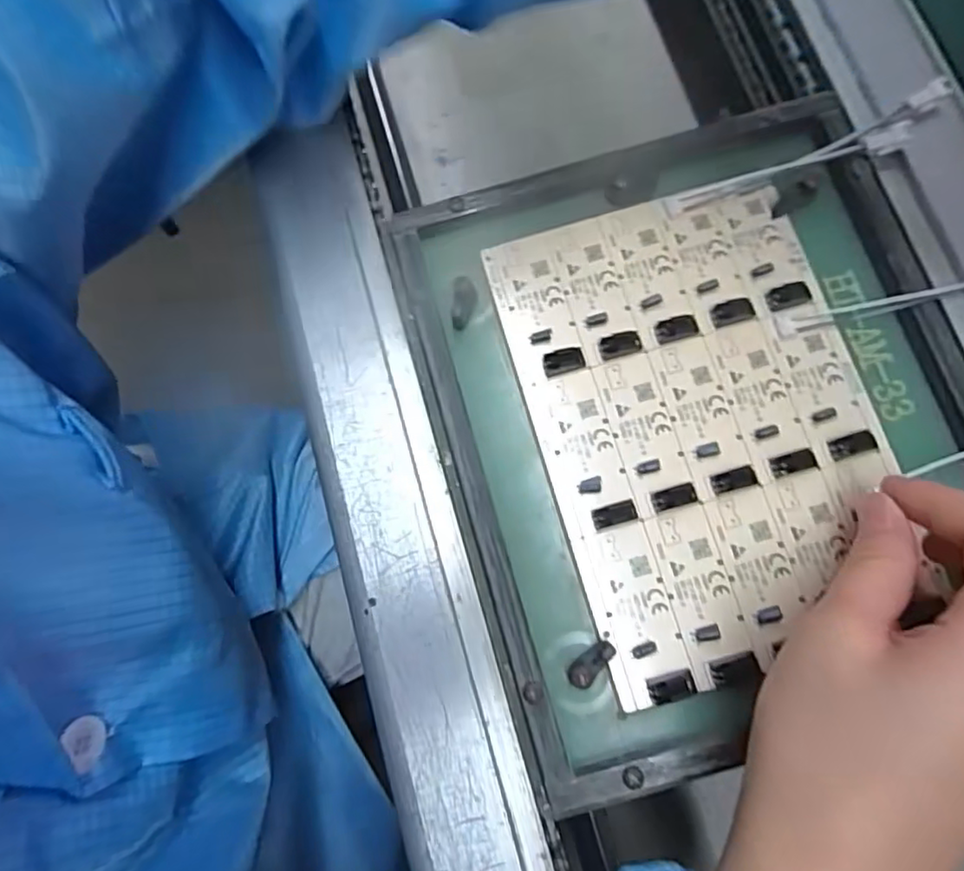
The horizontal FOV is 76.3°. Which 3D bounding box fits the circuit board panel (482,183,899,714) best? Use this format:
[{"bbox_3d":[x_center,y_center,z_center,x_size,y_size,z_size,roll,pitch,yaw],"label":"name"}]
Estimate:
[{"bbox_3d":[0.087,-0.007,0.246,0.126,0.007,0.191,-16,77,0],"label":"circuit board panel"}]

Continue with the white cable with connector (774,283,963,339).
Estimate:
[{"bbox_3d":[0.169,-0.054,0.245,0.098,0.005,0.009,-12,76,11],"label":"white cable with connector"}]

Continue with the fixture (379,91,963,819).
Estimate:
[{"bbox_3d":[0.084,-0.007,0.244,0.196,0.019,0.235,-16,77,-3],"label":"fixture"}]

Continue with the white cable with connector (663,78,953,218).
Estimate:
[{"bbox_3d":[0.140,-0.117,0.260,0.121,0.021,0.019,-19,75,-6],"label":"white cable with connector"}]

